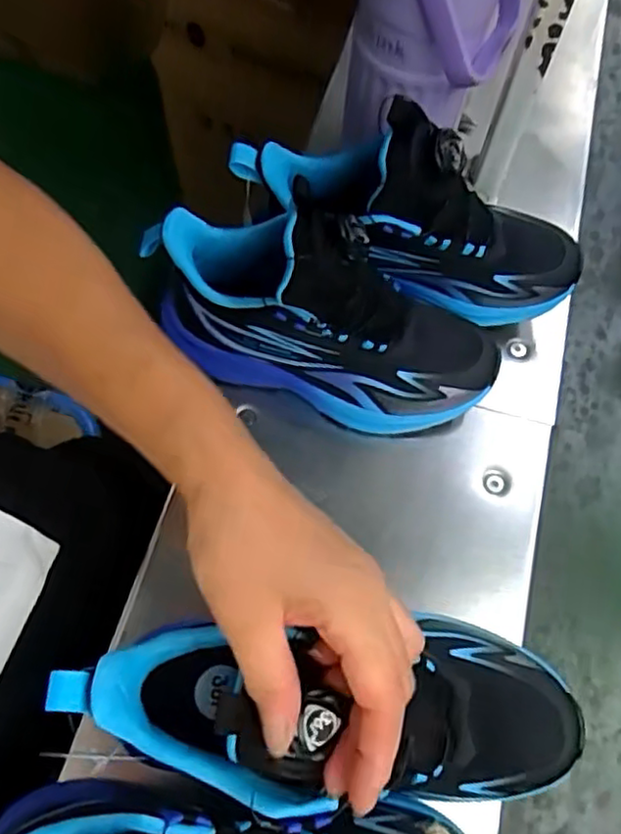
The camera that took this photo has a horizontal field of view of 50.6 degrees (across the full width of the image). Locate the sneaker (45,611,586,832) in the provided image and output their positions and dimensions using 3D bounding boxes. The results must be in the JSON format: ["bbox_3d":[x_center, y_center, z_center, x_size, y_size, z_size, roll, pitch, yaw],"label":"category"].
[{"bbox_3d":[0.012,0.139,0.313,0.247,0.099,0.082,9,65,-12],"label":"sneaker"}]

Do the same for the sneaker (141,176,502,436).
[{"bbox_3d":[0.009,-0.064,0.407,0.221,0.124,0.078,16,66,5],"label":"sneaker"}]

